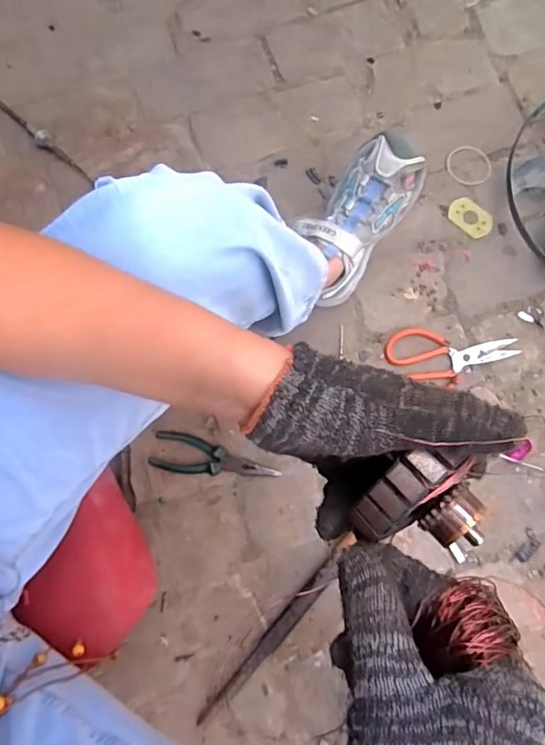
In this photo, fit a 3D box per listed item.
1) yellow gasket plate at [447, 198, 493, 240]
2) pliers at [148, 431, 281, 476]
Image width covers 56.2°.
[{"bbox_3d":[0.317,-0.247,0.817,0.074,0.004,0.049,43,82,8],"label":"yellow gasket plate"},{"bbox_3d":[-0.084,0.127,0.745,0.183,0.020,0.053,10,79,2],"label":"pliers"}]

